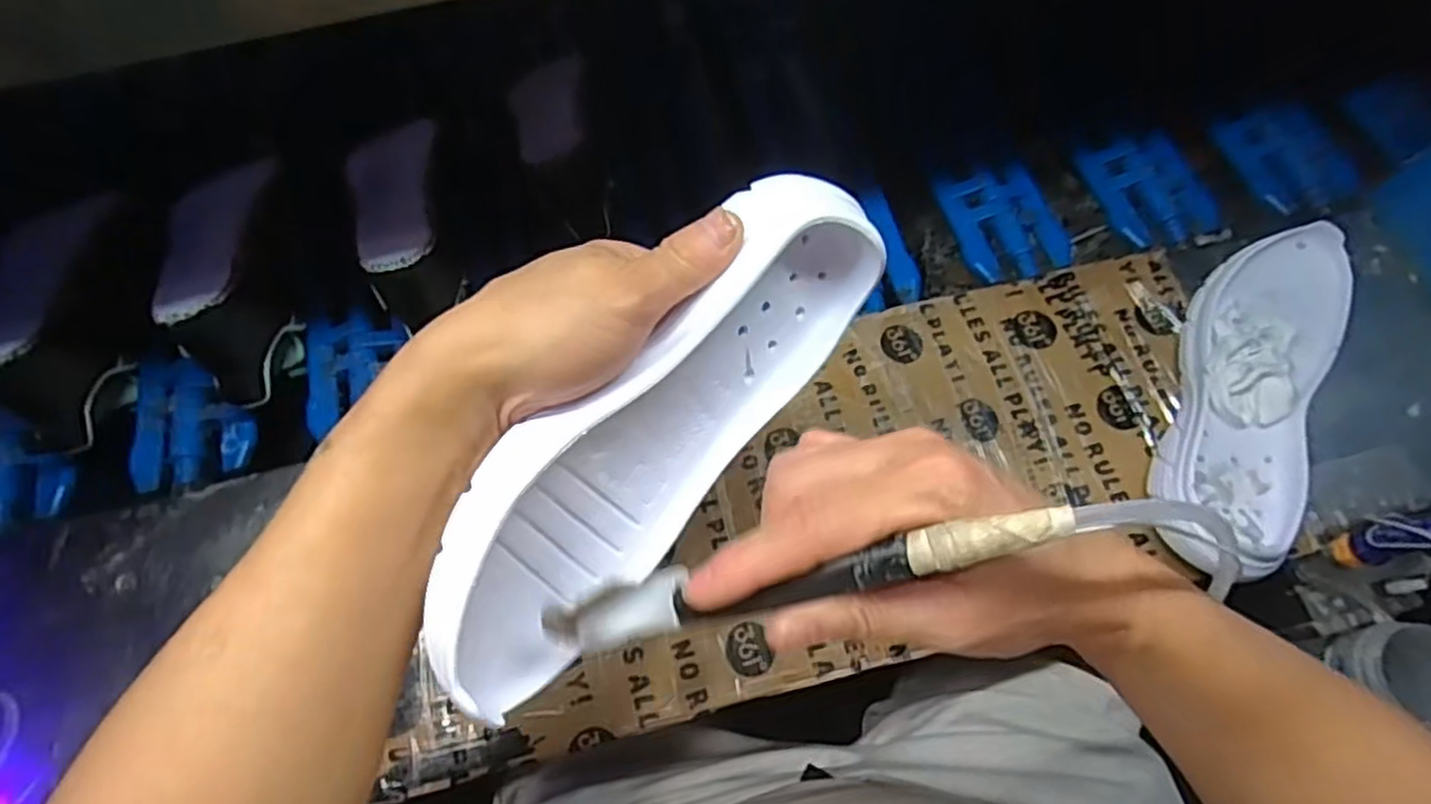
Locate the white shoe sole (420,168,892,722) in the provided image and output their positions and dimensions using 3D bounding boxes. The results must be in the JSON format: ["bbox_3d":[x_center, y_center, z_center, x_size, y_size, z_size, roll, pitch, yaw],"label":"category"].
[{"bbox_3d":[-0.019,0.013,0.327,0.048,0.096,0.252,27,67,42],"label":"white shoe sole"}]

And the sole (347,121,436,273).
[{"bbox_3d":[-0.258,-0.163,0.607,0.071,0.013,0.178,-15,52,-7],"label":"sole"}]

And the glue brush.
[{"bbox_3d":[0.041,0.060,0.250,0.221,0.025,0.030,-16,65,23],"label":"glue brush"}]

